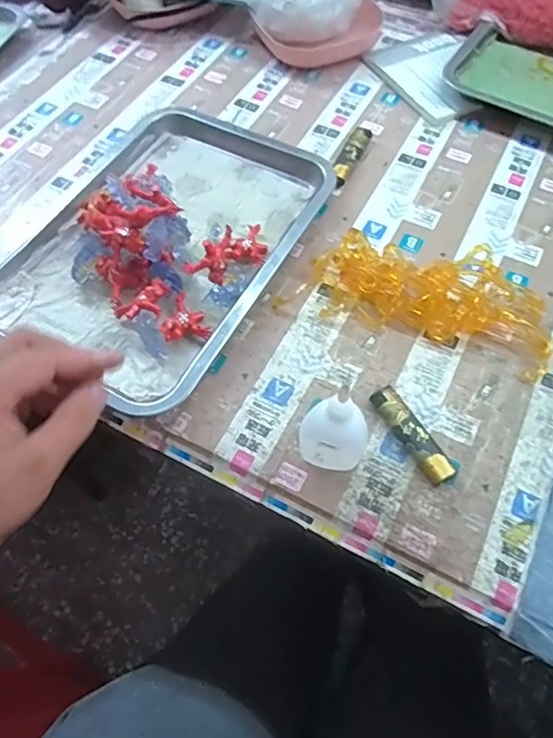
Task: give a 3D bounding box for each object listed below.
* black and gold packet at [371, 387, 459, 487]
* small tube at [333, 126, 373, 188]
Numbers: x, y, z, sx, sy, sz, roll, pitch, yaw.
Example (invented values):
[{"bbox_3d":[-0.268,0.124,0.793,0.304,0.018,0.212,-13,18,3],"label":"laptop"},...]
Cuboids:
[{"bbox_3d":[0.096,0.047,0.385,0.020,0.013,0.078,-27,63,-15],"label":"black and gold packet"},{"bbox_3d":[0.074,-0.210,0.533,0.021,0.013,0.097,20,61,12],"label":"small tube"}]

